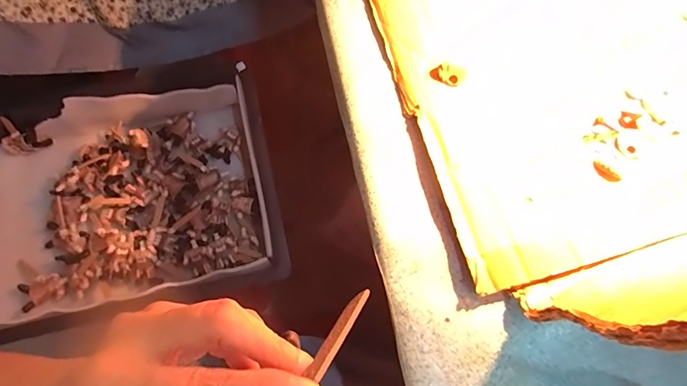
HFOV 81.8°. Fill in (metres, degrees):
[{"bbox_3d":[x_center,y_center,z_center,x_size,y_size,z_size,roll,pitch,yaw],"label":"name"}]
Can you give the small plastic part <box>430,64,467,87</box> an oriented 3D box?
[{"bbox_3d":[0.081,-0.091,0.304,0.026,0.009,0.013,13,77,2],"label":"small plastic part"}]

